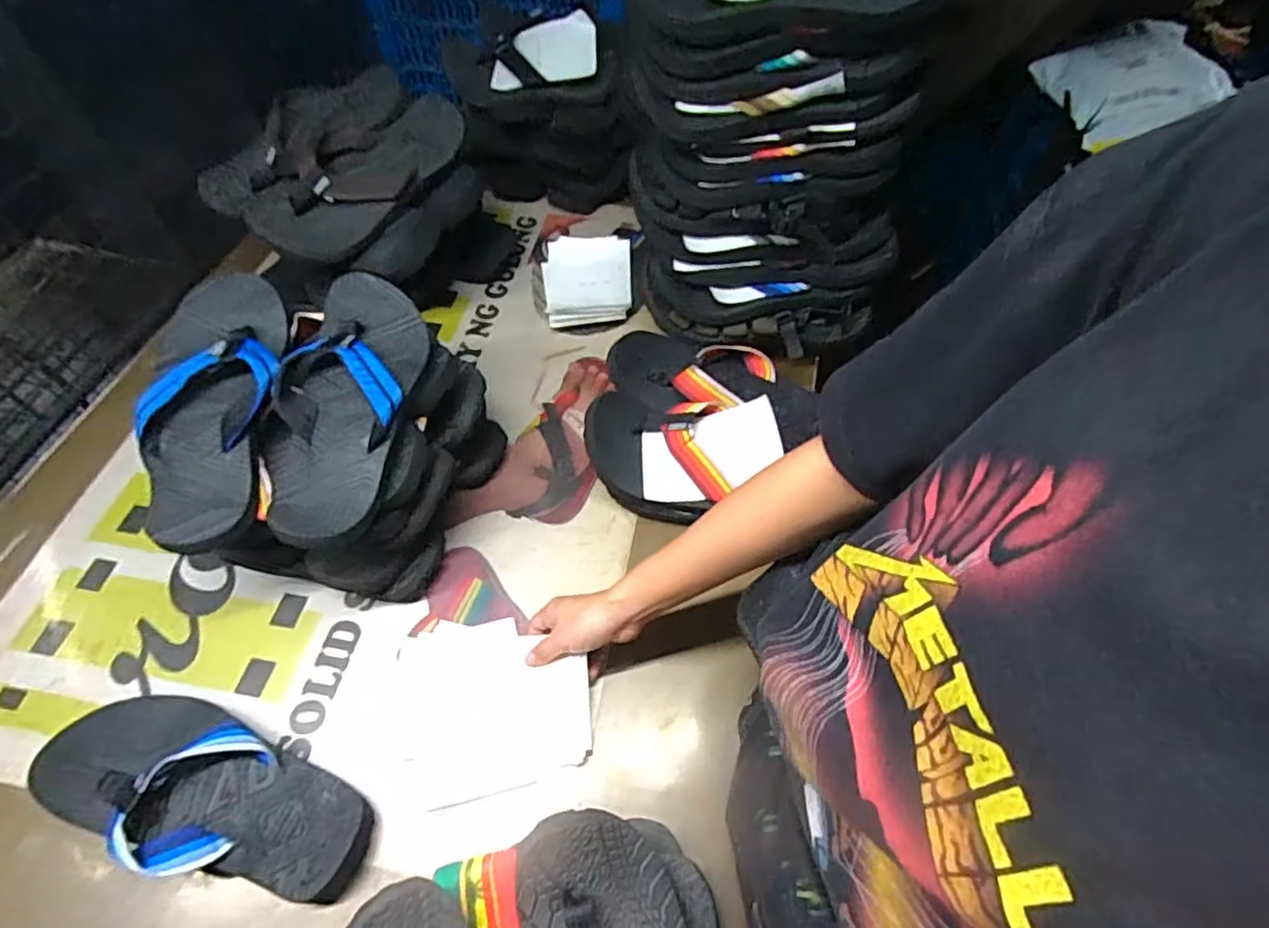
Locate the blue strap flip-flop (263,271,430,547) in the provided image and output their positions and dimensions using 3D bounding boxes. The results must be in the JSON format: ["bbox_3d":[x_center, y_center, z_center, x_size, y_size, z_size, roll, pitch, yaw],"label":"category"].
[{"bbox_3d":[-0.261,-0.052,0.554,0.128,0.044,0.249,6,71,3],"label":"blue strap flip-flop"}]

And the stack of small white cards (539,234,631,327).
[{"bbox_3d":[-0.067,-0.255,0.881,0.122,0.032,0.162,-1,57,-1],"label":"stack of small white cards"}]

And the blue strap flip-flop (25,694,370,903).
[{"bbox_3d":[-0.352,0.270,0.512,0.265,0.055,0.111,19,58,12],"label":"blue strap flip-flop"}]

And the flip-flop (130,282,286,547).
[{"bbox_3d":[-0.371,-0.051,0.548,0.117,0.051,0.251,-1,74,-1],"label":"flip-flop"}]

